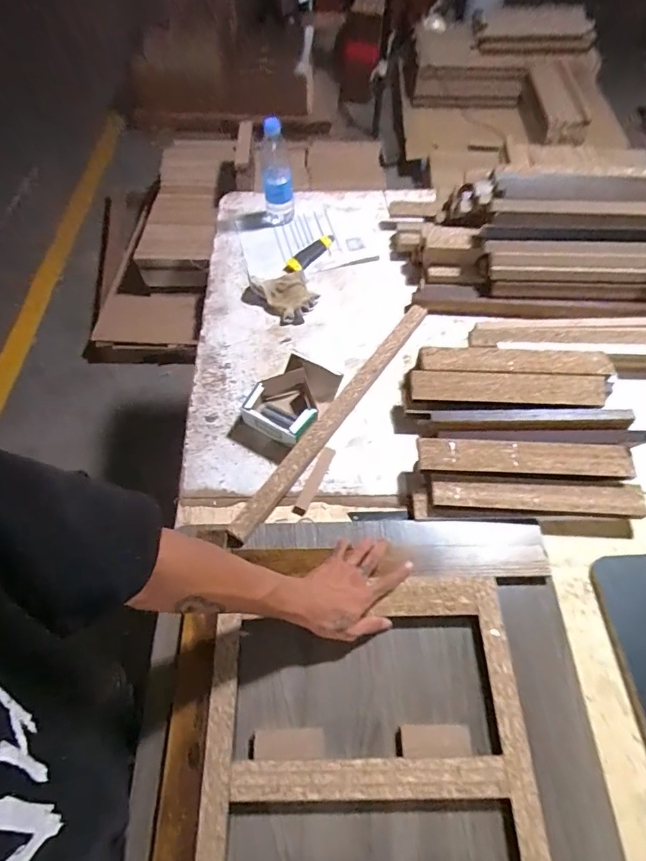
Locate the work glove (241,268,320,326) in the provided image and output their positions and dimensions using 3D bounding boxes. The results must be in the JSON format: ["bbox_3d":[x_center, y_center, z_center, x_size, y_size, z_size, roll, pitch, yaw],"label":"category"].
[{"bbox_3d":[-0.078,-0.270,0.966,0.136,0.037,0.114,38,67,20],"label":"work glove"}]

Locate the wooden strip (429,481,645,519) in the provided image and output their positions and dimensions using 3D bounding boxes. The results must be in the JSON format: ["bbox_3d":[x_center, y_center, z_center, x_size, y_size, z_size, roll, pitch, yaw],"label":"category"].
[{"bbox_3d":[0.319,0.103,0.725,0.309,0.028,0.043,0,61,3],"label":"wooden strip"}]

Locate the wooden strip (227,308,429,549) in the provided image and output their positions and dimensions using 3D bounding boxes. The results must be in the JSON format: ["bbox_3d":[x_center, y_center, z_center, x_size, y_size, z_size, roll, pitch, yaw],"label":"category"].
[{"bbox_3d":[0.024,-0.033,0.815,0.034,0.019,0.551,31,67,19],"label":"wooden strip"}]

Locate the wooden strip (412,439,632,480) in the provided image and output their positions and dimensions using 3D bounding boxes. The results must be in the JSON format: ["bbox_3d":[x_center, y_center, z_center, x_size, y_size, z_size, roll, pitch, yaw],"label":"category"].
[{"bbox_3d":[0.303,0.044,0.733,0.313,0.030,0.050,2,58,2],"label":"wooden strip"}]

